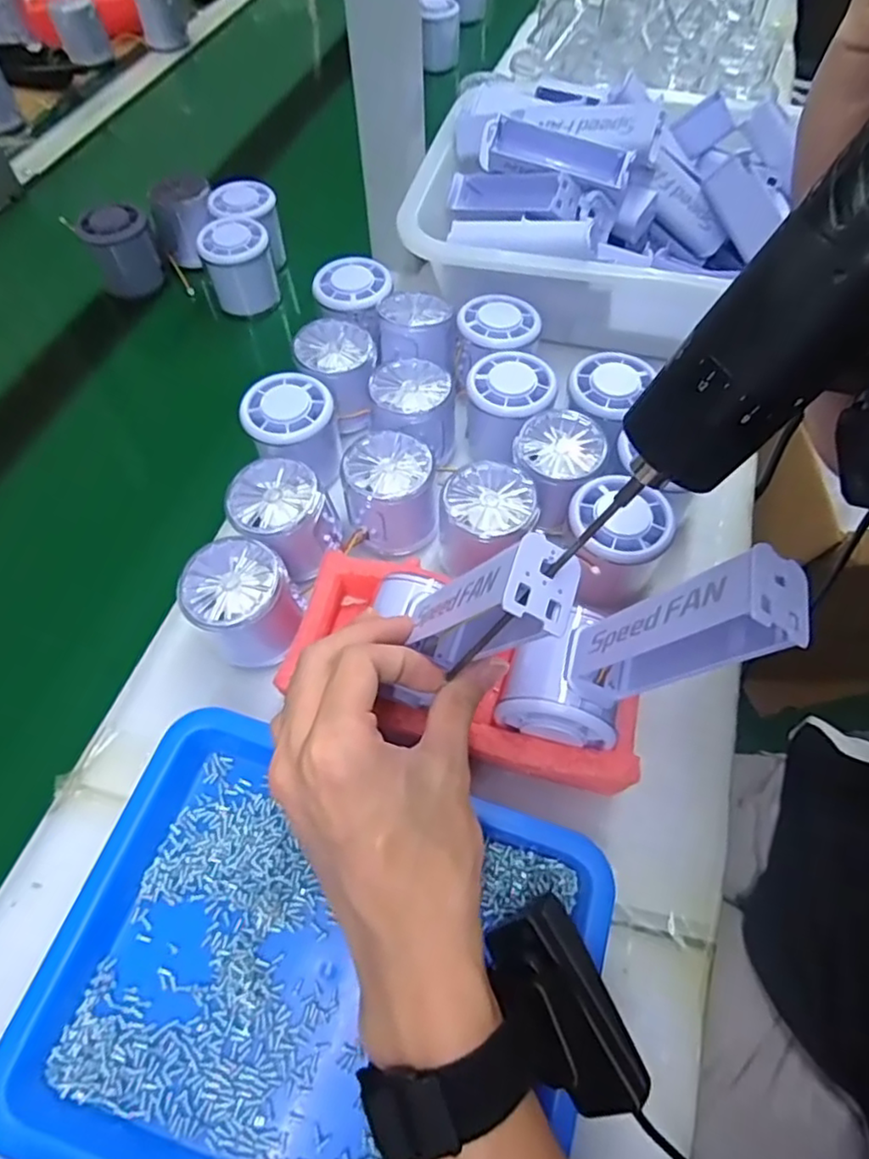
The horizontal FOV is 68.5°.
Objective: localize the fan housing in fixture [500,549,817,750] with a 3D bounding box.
[{"bbox_3d":[0.082,0.028,0.272,0.050,0.146,0.060,20,55,-25],"label":"fan housing in fixture"}]

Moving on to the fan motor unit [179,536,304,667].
[{"bbox_3d":[-0.104,0.019,0.359,0.053,0.057,0.060,-37,65,-20],"label":"fan motor unit"}]

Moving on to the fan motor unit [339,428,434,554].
[{"bbox_3d":[-0.028,-0.054,0.397,0.054,0.050,0.056,-4,59,-2],"label":"fan motor unit"}]

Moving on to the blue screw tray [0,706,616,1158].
[{"bbox_3d":[-0.057,0.170,0.282,0.208,0.030,0.177,15,60,10],"label":"blue screw tray"}]

